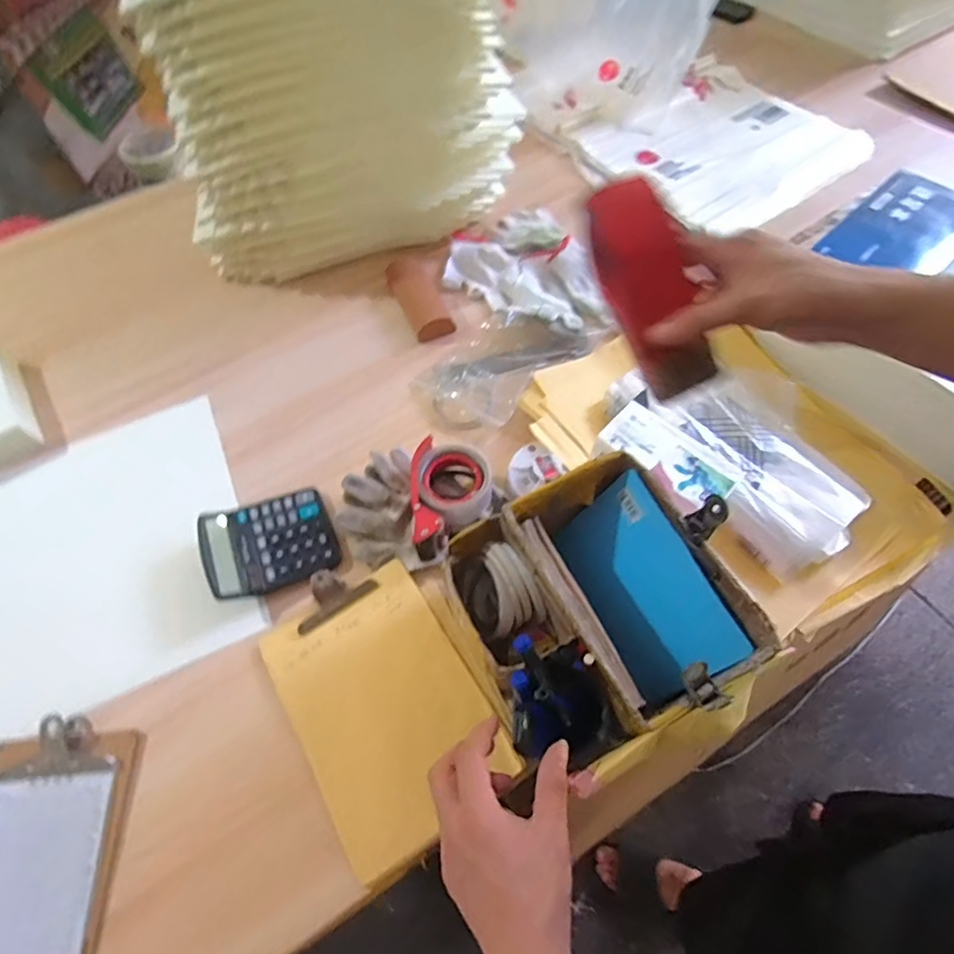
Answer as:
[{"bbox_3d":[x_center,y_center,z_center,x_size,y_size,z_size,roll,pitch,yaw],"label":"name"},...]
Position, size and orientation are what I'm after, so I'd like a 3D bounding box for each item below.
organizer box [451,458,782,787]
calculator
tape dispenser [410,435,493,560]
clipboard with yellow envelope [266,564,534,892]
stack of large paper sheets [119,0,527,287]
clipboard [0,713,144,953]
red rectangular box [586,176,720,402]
[{"bbox_3d":[0.115,0.118,0.515,0.230,0.113,0.233,-23,59,-11],"label":"organizer box"},{"bbox_3d":[-0.248,0.069,0.658,0.137,0.047,0.132,-20,62,-7],"label":"calculator"},{"bbox_3d":[-0.029,0.025,0.653,0.090,0.067,0.135,-1,58,2],"label":"tape dispenser"},{"bbox_3d":[-0.102,0.227,0.577,0.178,0.017,0.271,-31,64,-13],"label":"clipboard with yellow envelope"},{"bbox_3d":[-0.223,-0.657,0.881,0.503,0.382,0.522,-12,58,-4],"label":"stack of large paper sheets"},{"bbox_3d":[-0.416,0.355,0.524,0.144,0.021,0.225,-4,61,2],"label":"clipboard"},{"bbox_3d":[0.129,-0.139,0.416,0.051,0.049,0.155,-22,96,-8],"label":"red rectangular box"}]

